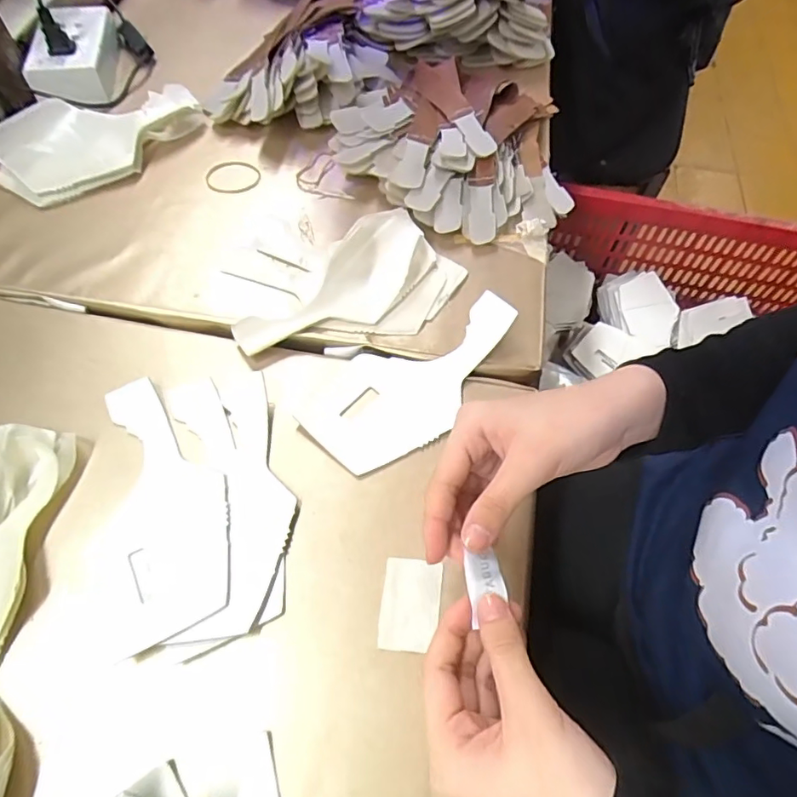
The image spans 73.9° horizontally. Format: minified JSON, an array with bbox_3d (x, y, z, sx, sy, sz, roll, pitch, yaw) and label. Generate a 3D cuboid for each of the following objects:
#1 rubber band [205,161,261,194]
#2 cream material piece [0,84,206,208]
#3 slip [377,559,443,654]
[{"bbox_3d":[-0.161,-0.215,0.516,0.051,0.006,0.049,1,62,-3],"label":"rubber band"},{"bbox_3d":[-0.281,-0.250,0.504,0.195,0.038,0.086,-33,68,-19],"label":"cream material piece"},{"bbox_3d":[0.008,0.130,0.337,0.036,0.004,0.055,8,62,1],"label":"slip"}]

